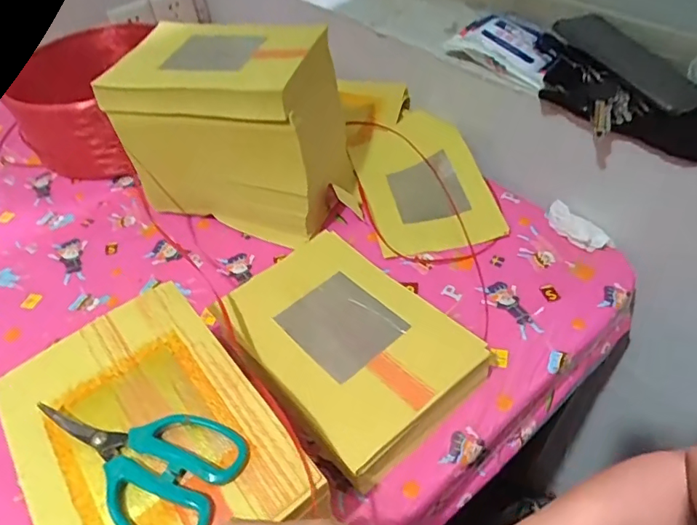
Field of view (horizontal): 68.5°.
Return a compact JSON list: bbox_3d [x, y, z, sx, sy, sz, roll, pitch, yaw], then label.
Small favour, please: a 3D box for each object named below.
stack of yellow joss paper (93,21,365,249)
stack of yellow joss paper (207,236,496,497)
[{"bbox_3d":[-0.131,-0.174,0.669,0.268,0.201,0.179,11,48,15],"label":"stack of yellow joss paper"},{"bbox_3d":[-0.005,0.078,0.506,0.167,0.041,0.239,-34,52,-25],"label":"stack of yellow joss paper"}]

